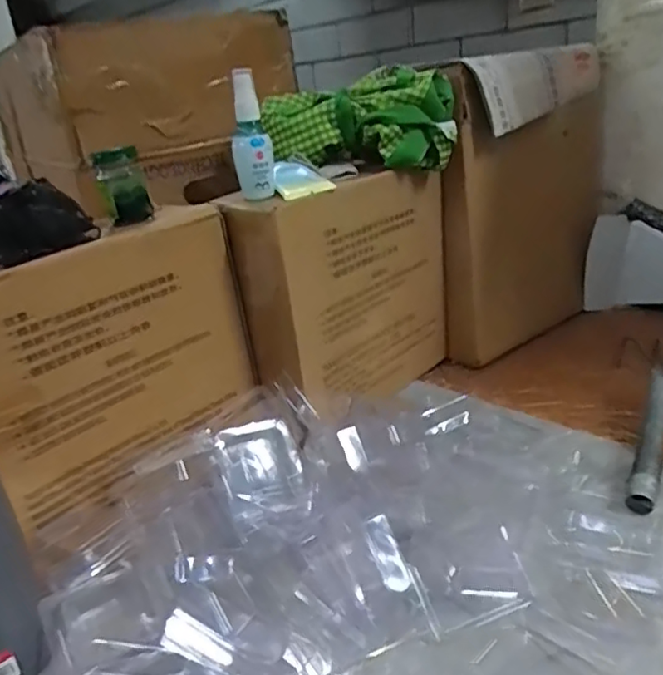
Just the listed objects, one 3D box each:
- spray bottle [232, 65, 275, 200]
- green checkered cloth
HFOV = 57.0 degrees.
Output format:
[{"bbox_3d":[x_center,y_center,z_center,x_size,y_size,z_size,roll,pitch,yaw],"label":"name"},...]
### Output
[{"bbox_3d":[-0.078,-0.196,0.597,0.037,0.118,0.030,-8,23,-2],"label":"spray bottle"},{"bbox_3d":[0.027,-0.248,0.703,0.222,0.093,0.091,2,24,20],"label":"green checkered cloth"}]

